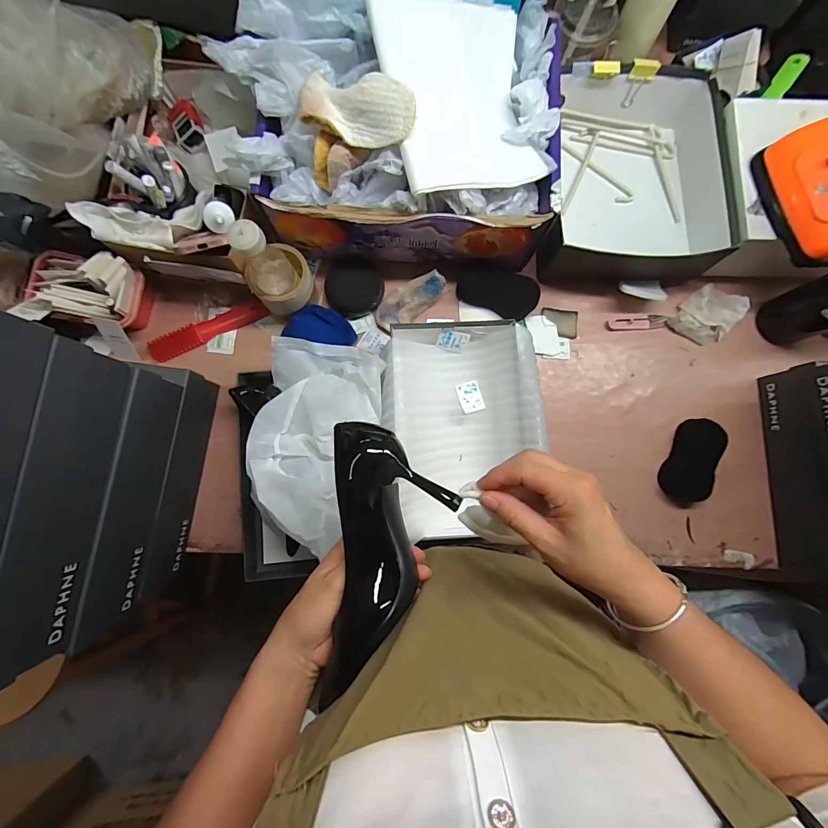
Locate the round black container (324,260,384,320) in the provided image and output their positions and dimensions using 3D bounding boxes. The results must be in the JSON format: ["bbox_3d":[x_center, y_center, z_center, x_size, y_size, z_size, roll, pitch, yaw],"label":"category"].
[{"bbox_3d":[-0.094,-0.199,0.620,0.092,0.024,0.080,-24,84,-4],"label":"round black container"}]

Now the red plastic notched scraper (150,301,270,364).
[{"bbox_3d":[-0.333,-0.136,0.626,0.193,0.010,0.034,-24,84,-4],"label":"red plastic notched scraper"}]

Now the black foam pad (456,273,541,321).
[{"bbox_3d":[0.135,-0.197,0.624,0.125,0.010,0.066,21,114,8],"label":"black foam pad"}]

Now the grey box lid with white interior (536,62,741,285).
[{"bbox_3d":[0.340,-0.377,0.625,0.264,0.103,0.332,3,83,-1],"label":"grey box lid with white interior"}]

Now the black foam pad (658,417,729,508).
[{"bbox_3d":[0.431,0.075,0.594,0.063,0.033,0.130,27,83,2],"label":"black foam pad"}]

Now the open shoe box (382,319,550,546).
[{"bbox_3d":[0.066,0.019,0.560,0.207,0.103,0.291,-2,83,-1],"label":"open shoe box"}]

